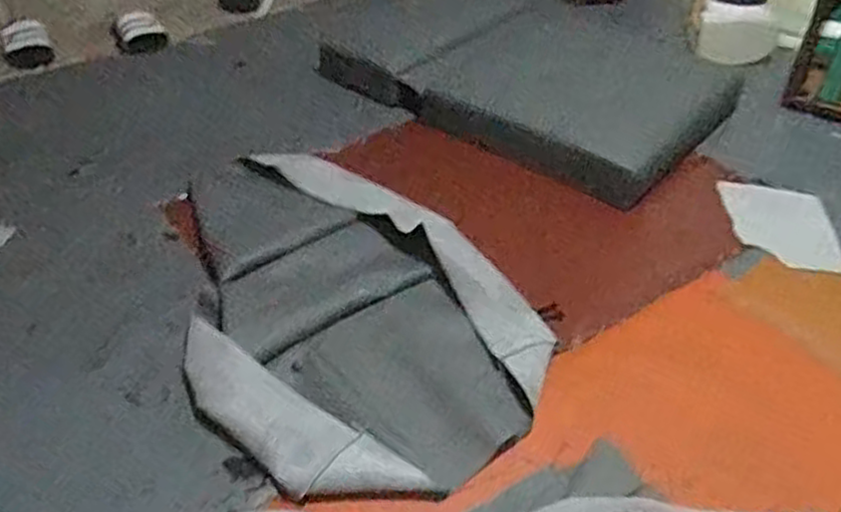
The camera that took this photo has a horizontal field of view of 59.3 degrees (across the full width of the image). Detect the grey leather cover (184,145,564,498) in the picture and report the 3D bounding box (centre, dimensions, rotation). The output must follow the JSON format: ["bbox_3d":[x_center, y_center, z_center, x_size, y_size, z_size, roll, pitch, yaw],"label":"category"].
[{"bbox_3d":[-0.151,0.051,1.123,0.459,0.056,0.744,-24,49,-26],"label":"grey leather cover"}]

